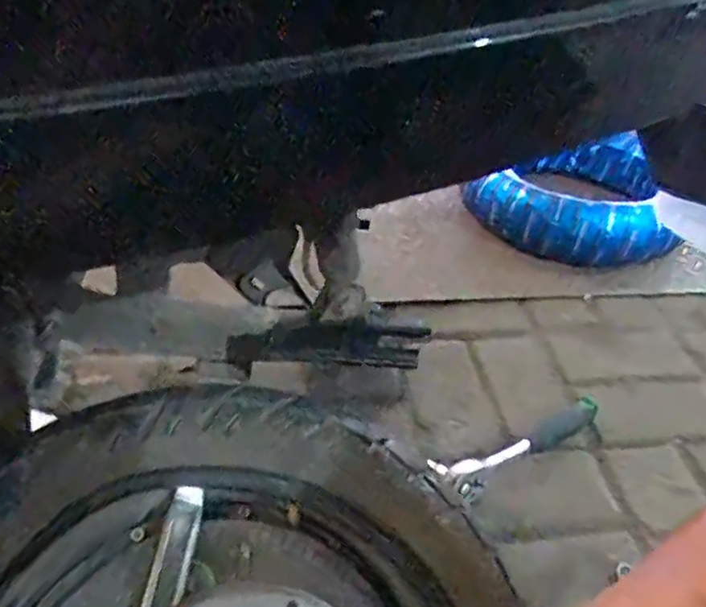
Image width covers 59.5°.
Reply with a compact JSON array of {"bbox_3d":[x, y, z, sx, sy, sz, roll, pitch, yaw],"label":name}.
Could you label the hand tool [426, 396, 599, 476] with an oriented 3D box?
[{"bbox_3d":[0.202,0.163,0.745,0.236,0.030,0.043,-15,42,-24],"label":"hand tool"}]

